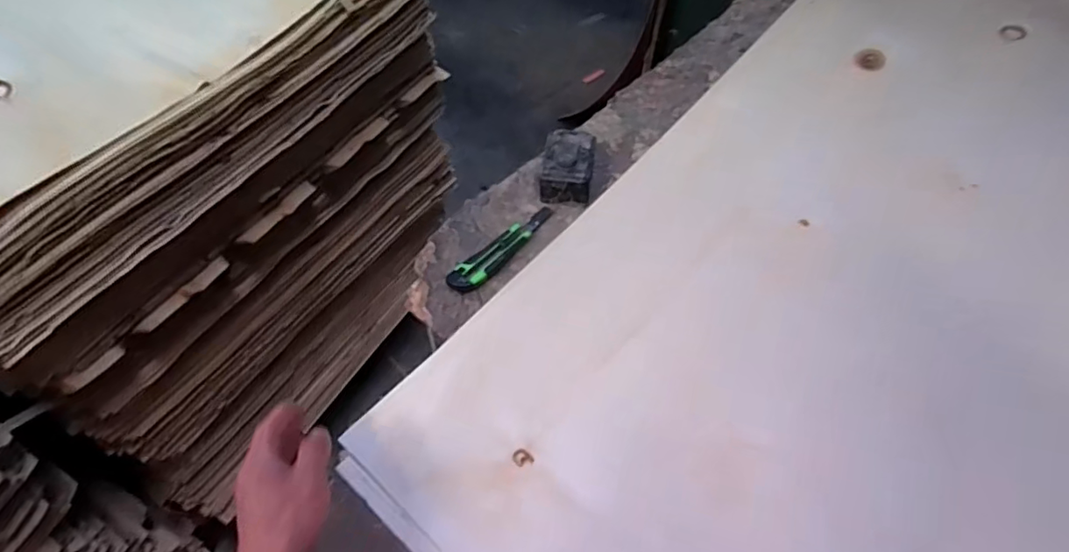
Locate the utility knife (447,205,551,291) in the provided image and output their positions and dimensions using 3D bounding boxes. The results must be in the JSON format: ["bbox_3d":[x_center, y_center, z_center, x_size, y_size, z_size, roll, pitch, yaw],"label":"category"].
[{"bbox_3d":[-0.046,-0.045,0.798,0.043,0.022,0.193,34,60,20],"label":"utility knife"}]

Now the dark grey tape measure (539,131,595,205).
[{"bbox_3d":[0.054,-0.166,0.855,0.083,0.058,0.120,9,55,4],"label":"dark grey tape measure"}]

